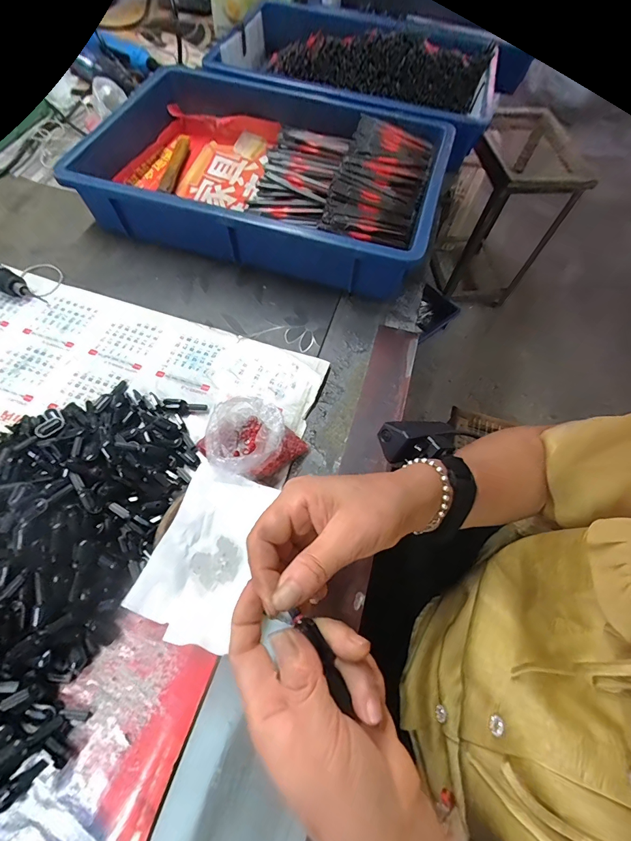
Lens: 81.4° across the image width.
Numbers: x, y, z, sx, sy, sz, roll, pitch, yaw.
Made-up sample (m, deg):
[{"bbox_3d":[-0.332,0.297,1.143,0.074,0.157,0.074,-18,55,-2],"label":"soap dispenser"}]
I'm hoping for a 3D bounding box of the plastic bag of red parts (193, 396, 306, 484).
[{"bbox_3d":[-0.061,0.014,0.340,0.080,0.043,0.083,41,68,17],"label":"plastic bag of red parts"}]

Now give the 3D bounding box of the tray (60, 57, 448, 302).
[{"bbox_3d":[-0.049,-0.348,0.503,0.422,0.083,0.346,17,63,7],"label":"tray"}]

